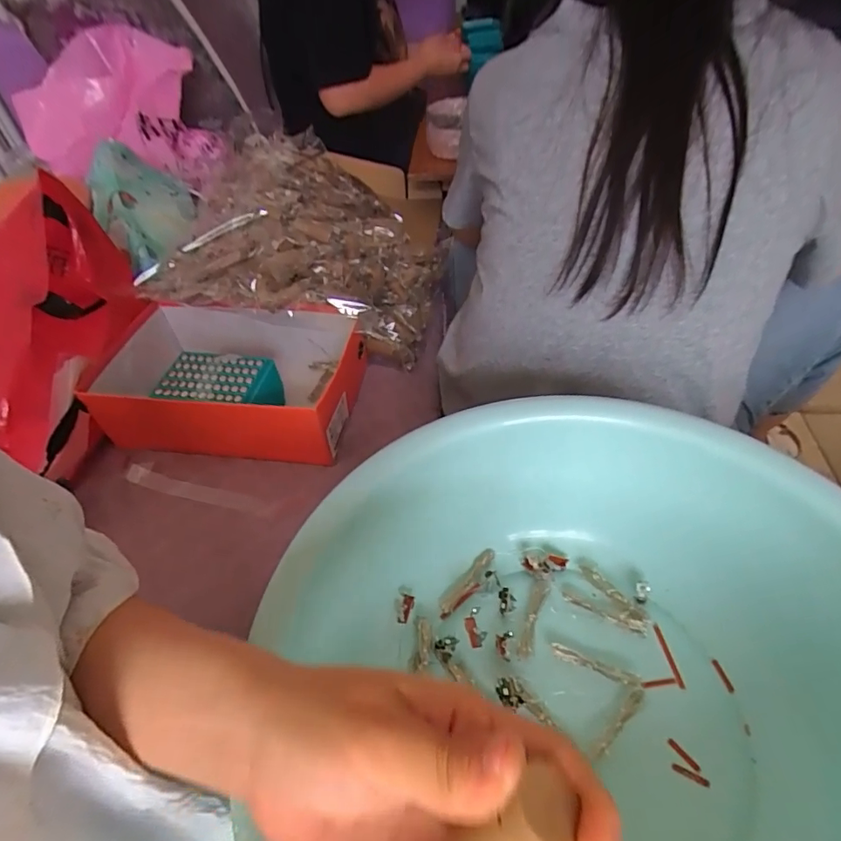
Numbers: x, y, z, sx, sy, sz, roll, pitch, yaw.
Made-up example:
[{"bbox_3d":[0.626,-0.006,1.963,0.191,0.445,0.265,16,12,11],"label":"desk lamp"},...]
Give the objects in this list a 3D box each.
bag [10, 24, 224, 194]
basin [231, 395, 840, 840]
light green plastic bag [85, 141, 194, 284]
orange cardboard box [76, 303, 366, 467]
[{"bbox_3d":[-0.548,-0.617,0.984,0.333,0.195,0.290,6,47,13],"label":"bag"},{"bbox_3d":[0.098,0.157,0.295,0.320,0.136,0.354,-5,46,3],"label":"basin"},{"bbox_3d":[-0.420,-0.330,0.773,0.132,0.114,0.223,-26,48,-17],"label":"light green plastic bag"},{"bbox_3d":[-0.233,-0.055,0.661,0.295,0.112,0.199,3,46,10],"label":"orange cardboard box"}]

